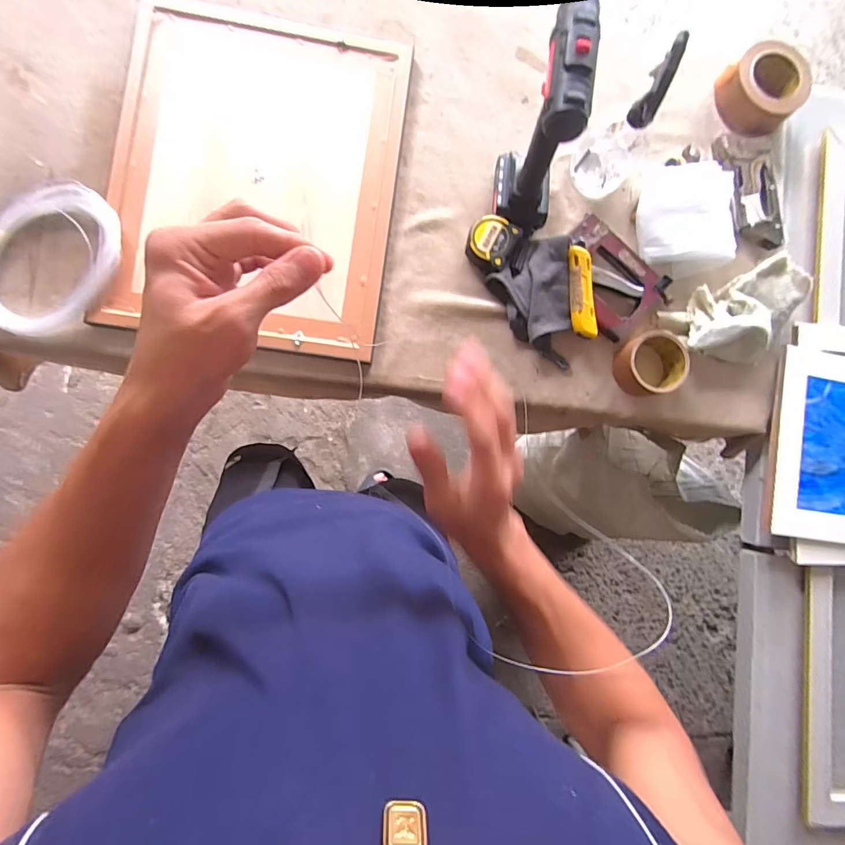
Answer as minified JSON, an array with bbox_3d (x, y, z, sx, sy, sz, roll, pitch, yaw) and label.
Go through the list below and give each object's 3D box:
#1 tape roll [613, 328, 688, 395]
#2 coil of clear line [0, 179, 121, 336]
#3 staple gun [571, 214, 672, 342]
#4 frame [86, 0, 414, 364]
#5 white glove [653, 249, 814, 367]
[{"bbox_3d":[0.325,-0.083,0.615,0.086,0.049,0.083,1,86,-7],"label":"tape roll"},{"bbox_3d":[-0.492,-0.215,0.568,0.159,0.025,0.207,29,83,-4],"label":"coil of clear line"},{"bbox_3d":[0.269,-0.208,0.634,0.167,0.029,0.123,41,82,-2],"label":"staple gun"},{"bbox_3d":[-0.226,-0.343,0.600,0.373,0.022,0.471,8,85,-6],"label":"frame"},{"bbox_3d":[0.470,-0.158,0.639,0.201,0.053,0.131,-33,90,-8],"label":"white glove"}]

